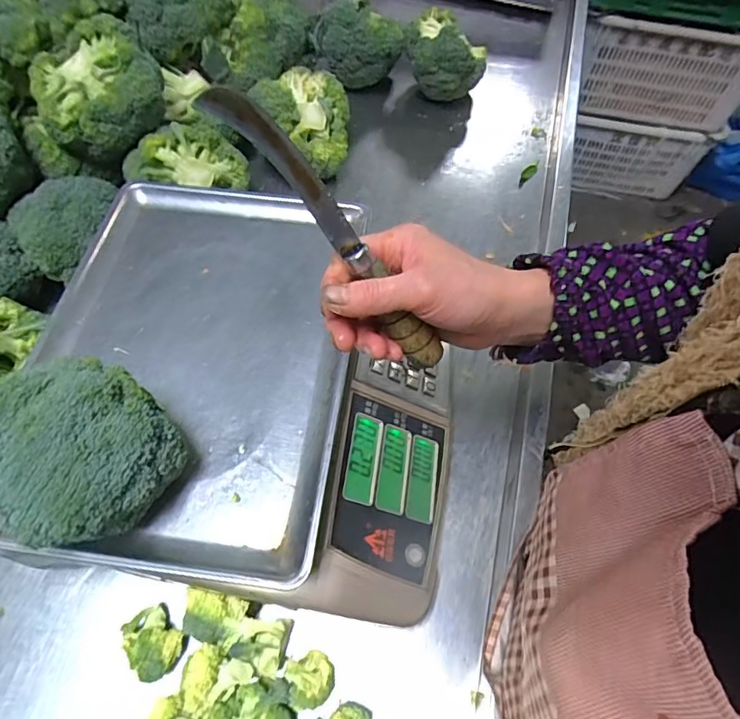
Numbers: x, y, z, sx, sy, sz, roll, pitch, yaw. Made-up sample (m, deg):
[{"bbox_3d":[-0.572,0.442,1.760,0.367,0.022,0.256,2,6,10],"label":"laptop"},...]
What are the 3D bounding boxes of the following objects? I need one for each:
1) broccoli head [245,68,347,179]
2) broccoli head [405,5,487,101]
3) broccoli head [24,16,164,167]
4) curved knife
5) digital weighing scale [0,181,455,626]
[{"bbox_3d":[-0.078,-0.291,0.629,0.104,0.121,0.101,1,61,-2],"label":"broccoli head"},{"bbox_3d":[0.111,-0.439,0.733,0.114,0.106,0.115,14,61,4],"label":"broccoli head"},{"bbox_3d":[-0.281,-0.281,0.515,0.123,0.077,0.111,-27,66,-17],"label":"broccoli head"},{"bbox_3d":[-0.016,-0.066,0.291,0.016,0.202,0.021,0,47,50],"label":"curved knife"},{"bbox_3d":[-0.093,0.023,0.449,0.338,0.116,0.343,9,61,2],"label":"digital weighing scale"}]

